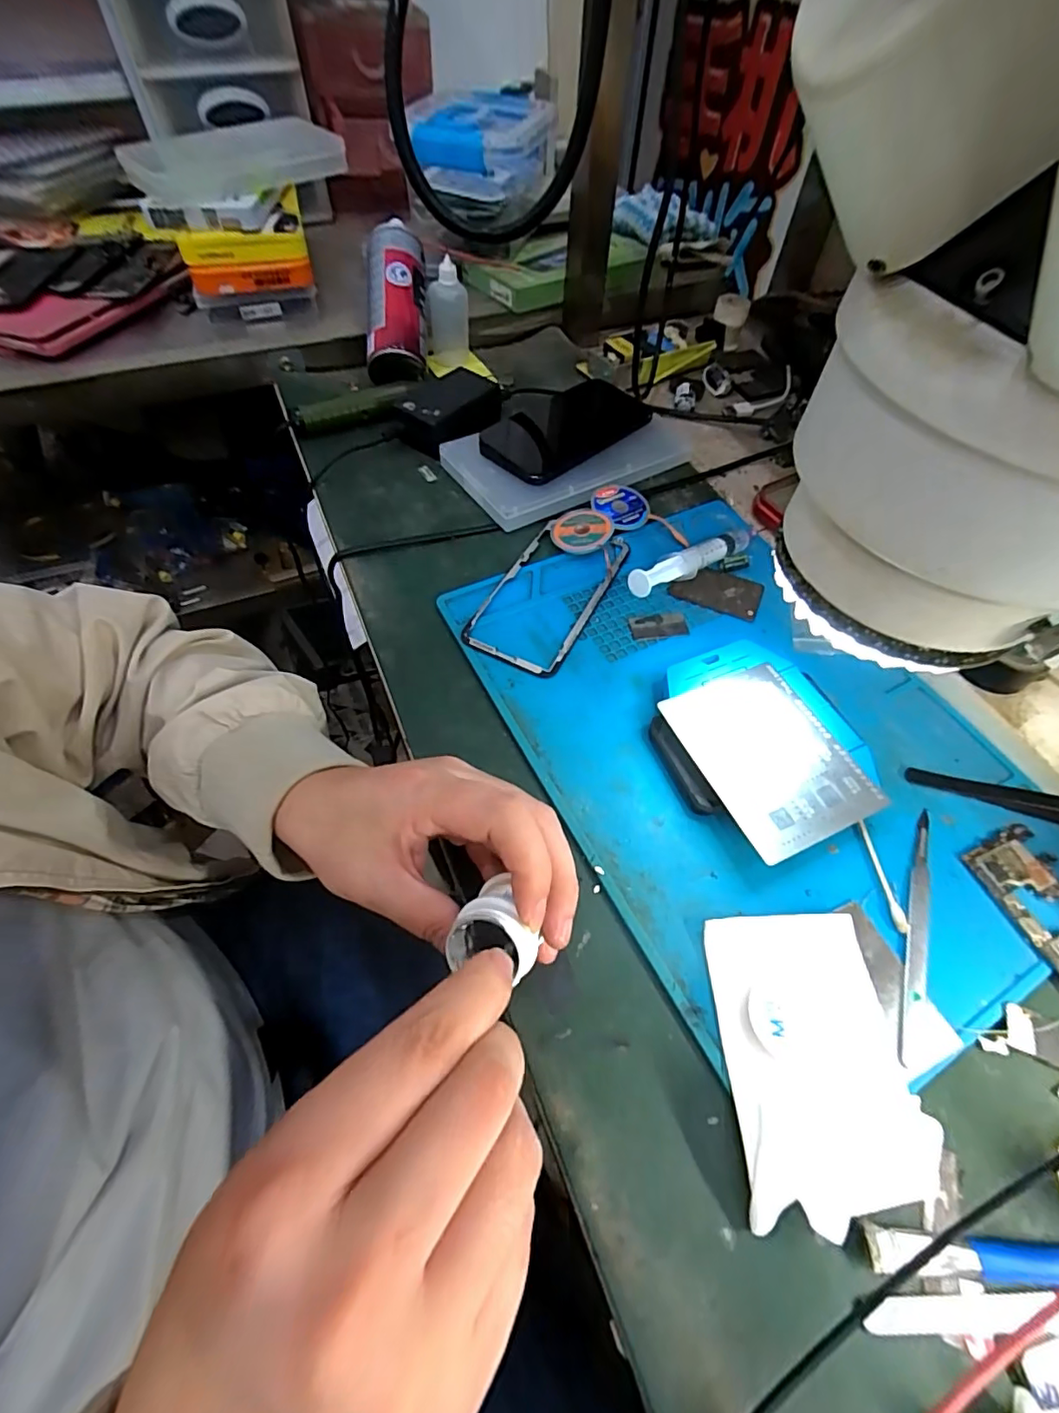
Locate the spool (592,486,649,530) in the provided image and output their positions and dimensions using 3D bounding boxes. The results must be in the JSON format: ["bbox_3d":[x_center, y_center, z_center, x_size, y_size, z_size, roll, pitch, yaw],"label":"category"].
[{"bbox_3d":[0.072,-0.154,0.425,0.038,0.011,0.042,-32,63,-21],"label":"spool"}]

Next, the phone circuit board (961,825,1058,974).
[{"bbox_3d":[0.260,0.101,0.274,0.041,0.005,0.075,-18,59,-13],"label":"phone circuit board"}]

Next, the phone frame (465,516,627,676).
[{"bbox_3d":[0.014,-0.080,0.381,0.069,0.005,0.140,23,59,13],"label":"phone frame"}]

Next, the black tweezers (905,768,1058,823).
[{"bbox_3d":[0.275,0.050,0.301,0.117,0.017,0.012,17,58,9],"label":"black tweezers"}]

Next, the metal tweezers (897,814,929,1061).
[{"bbox_3d":[0.190,0.105,0.268,0.009,0.004,0.127,22,59,12],"label":"metal tweezers"}]

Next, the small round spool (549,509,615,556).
[{"bbox_3d":[0.038,-0.131,0.407,0.043,0.009,0.043,-14,58,10],"label":"small round spool"}]

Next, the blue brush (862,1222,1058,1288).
[{"bbox_3d":[0.189,0.205,0.201,0.127,0.007,0.012,5,57,1],"label":"blue brush"}]

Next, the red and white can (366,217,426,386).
[{"bbox_3d":[-0.120,-0.363,0.490,0.051,0.041,0.141,-1,83,-3],"label":"red and white can"}]

